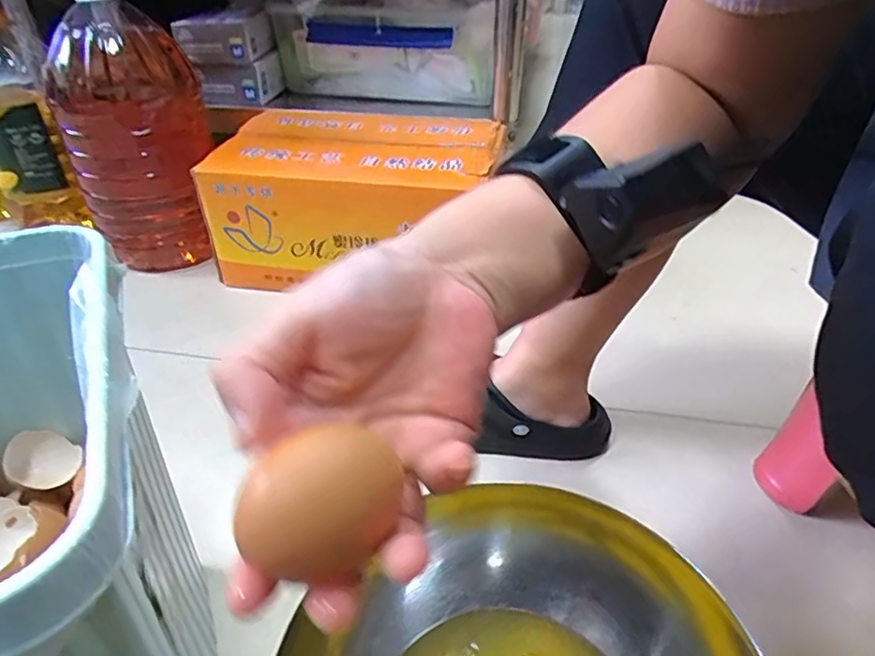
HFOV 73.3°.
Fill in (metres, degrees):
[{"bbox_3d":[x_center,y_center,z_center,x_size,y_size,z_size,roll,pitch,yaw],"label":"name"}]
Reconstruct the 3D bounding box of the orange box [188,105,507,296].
[{"bbox_3d":[-0.116,-0.205,0.914,0.391,0.173,0.265,4,37,5],"label":"orange box"}]

